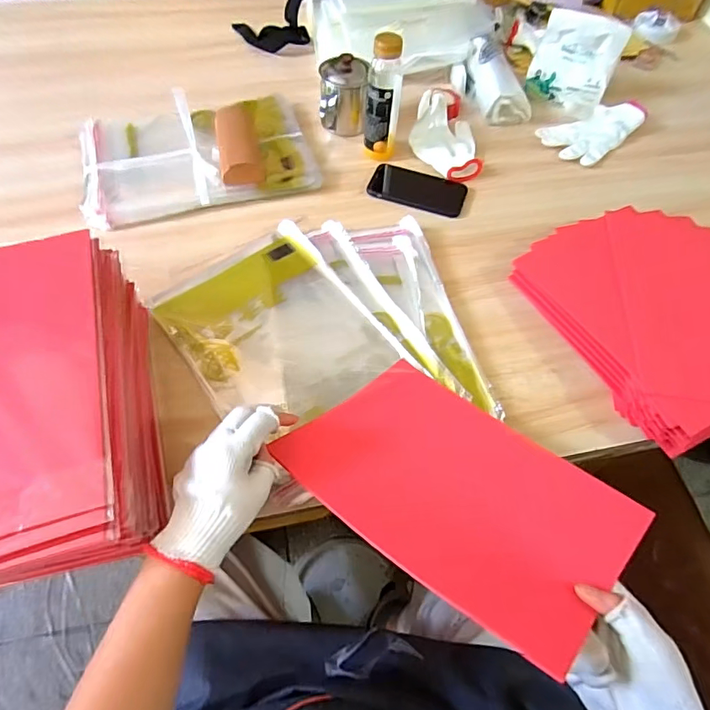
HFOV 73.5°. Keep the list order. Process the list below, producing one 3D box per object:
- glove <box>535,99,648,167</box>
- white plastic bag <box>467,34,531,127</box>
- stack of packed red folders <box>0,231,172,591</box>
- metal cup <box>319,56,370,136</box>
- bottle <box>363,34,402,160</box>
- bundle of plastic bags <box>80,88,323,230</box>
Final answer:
[{"bbox_3d":[0.426,-0.404,0.840,0.196,0.029,0.112,-31,65,-20],"label":"glove"},{"bbox_3d":[0.251,-0.510,0.871,0.077,0.050,0.190,-12,73,-10],"label":"white plastic bag"},{"bbox_3d":[-0.322,0.057,0.449,0.220,0.143,0.296,-13,60,-11],"label":"stack of packed red folders"},{"bbox_3d":[-0.021,-0.432,0.795,0.075,0.091,0.077,0,59,-3],"label":"metal cup"},{"bbox_3d":[0.043,-0.389,0.725,0.051,0.170,0.055,9,59,2],"label":"bottle"},{"bbox_3d":[-0.250,-0.326,0.757,0.351,0.033,0.239,-16,63,-11],"label":"bundle of plastic bags"}]

